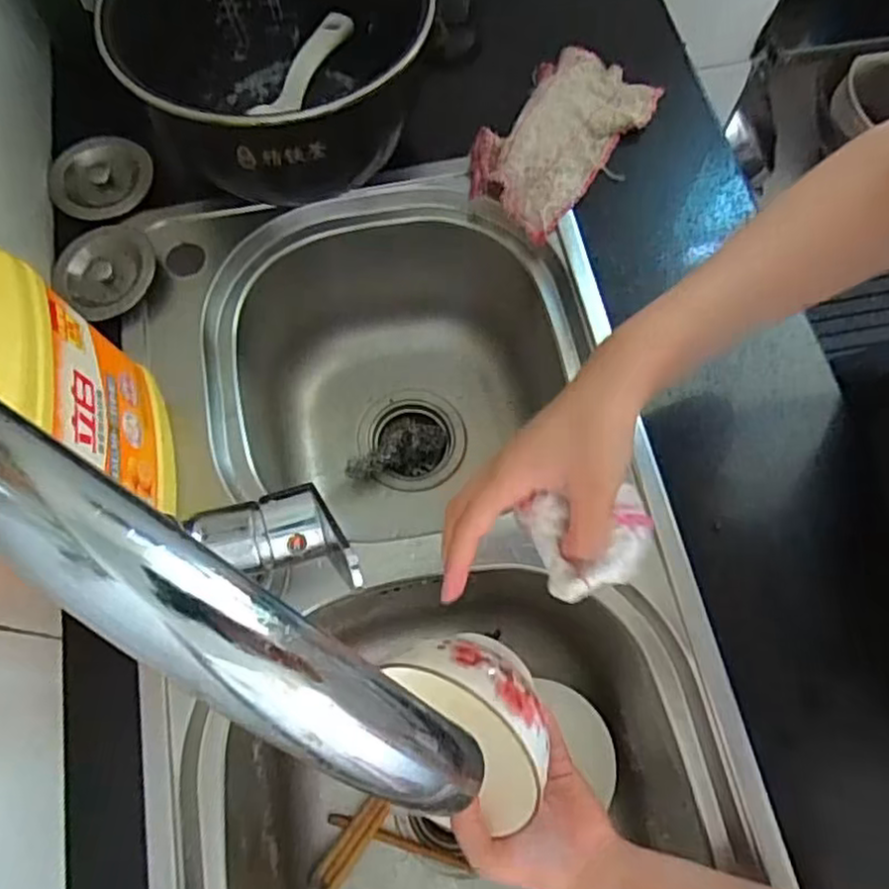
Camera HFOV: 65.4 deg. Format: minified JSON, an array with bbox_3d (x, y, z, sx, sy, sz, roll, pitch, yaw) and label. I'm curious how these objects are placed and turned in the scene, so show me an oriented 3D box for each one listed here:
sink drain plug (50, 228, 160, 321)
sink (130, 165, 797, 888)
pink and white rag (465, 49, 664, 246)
[{"bbox_3d":[-0.266,-0.139,0.544,0.072,0.013,0.077,1,69,-1],"label":"sink drain plug"},{"bbox_3d":[-0.014,0.138,0.560,0.361,0.213,0.706,-9,69,-5],"label":"sink"},{"bbox_3d":[0.101,-0.275,0.594,0.100,0.043,0.192,36,72,11],"label":"pink and white rag"}]

